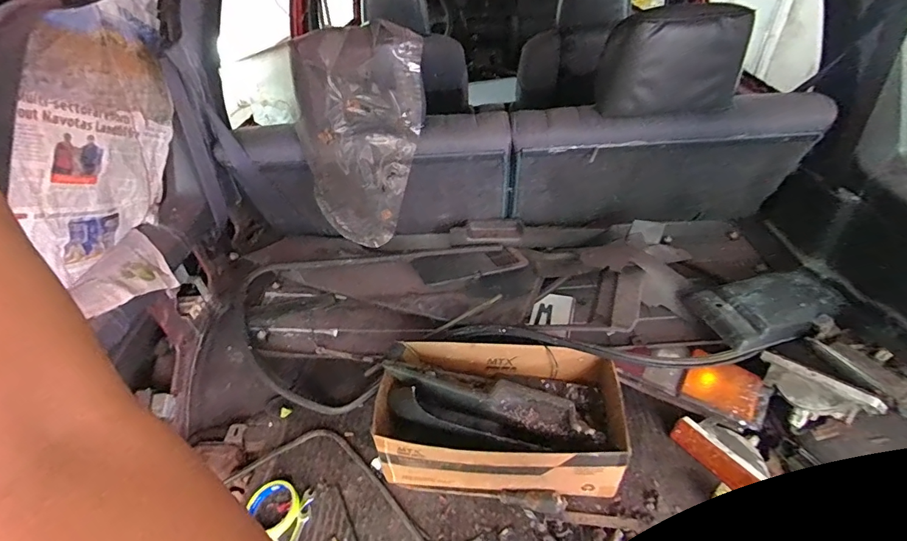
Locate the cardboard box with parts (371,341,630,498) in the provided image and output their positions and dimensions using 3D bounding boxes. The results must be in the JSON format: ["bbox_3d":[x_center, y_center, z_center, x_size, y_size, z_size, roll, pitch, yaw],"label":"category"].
[{"bbox_3d":[0.085,0.262,0.804,0.413,0.136,0.226,2,41,9],"label":"cardboard box with parts"}]

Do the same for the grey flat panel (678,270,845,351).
[{"bbox_3d":[0.601,0.075,0.837,0.246,0.072,0.160,-8,40,-2],"label":"grey flat panel"}]

